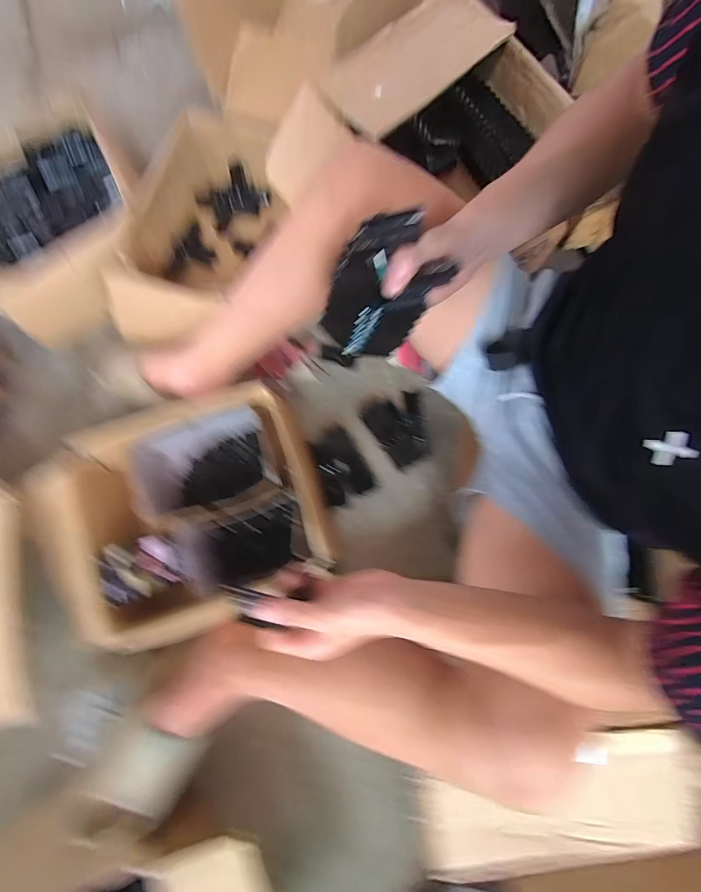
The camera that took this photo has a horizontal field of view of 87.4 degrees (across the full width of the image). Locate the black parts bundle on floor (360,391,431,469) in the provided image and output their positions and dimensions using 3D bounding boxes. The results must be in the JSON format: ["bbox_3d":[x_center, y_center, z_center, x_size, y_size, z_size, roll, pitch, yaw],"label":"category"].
[{"bbox_3d":[0.087,-0.032,0.662,0.108,0.024,0.129,-17,75,-3],"label":"black parts bundle on floor"}]

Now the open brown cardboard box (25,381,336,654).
[{"bbox_3d":[-0.245,0.104,0.586,0.374,0.127,0.319,-23,76,-4],"label":"open brown cardboard box"}]

